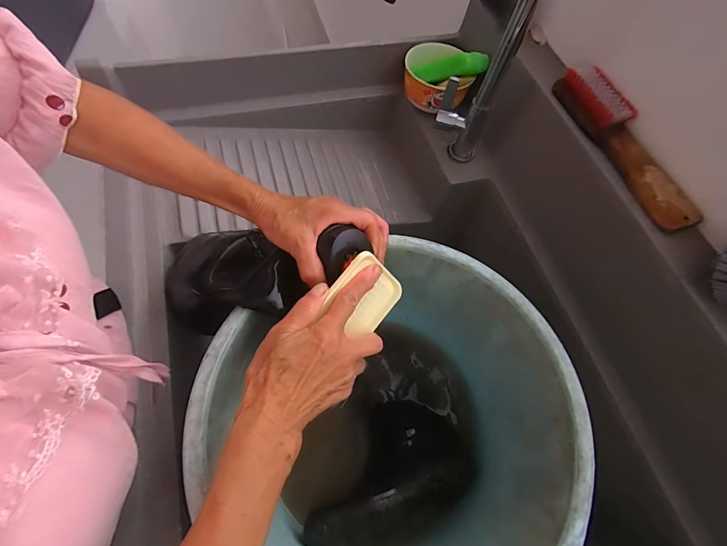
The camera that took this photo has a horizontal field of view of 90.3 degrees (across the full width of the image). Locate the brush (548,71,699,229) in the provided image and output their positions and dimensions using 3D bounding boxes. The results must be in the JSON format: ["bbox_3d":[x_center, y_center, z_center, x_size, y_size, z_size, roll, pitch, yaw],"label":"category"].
[{"bbox_3d":[0.286,-0.144,0.395,0.047,0.029,0.222,-18,67,-11],"label":"brush"}]

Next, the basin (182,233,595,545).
[{"bbox_3d":[0.033,0.162,0.385,0.321,0.204,0.299,1,65,-3],"label":"basin"}]

